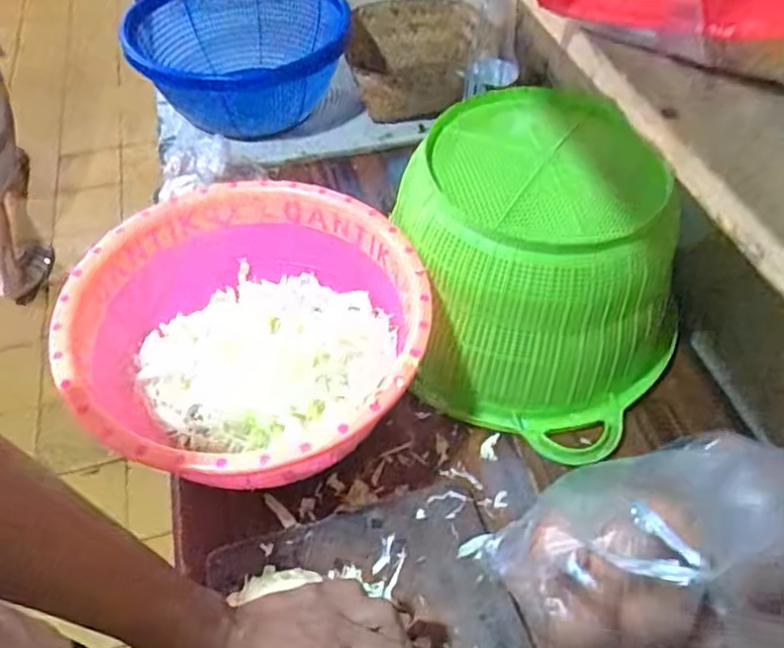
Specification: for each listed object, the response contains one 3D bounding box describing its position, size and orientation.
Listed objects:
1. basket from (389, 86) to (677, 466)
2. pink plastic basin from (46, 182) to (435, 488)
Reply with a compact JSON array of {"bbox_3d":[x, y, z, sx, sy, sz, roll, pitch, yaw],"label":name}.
[{"bbox_3d":[0.148,-0.056,0.643,0.280,0.198,0.274,24,56,19],"label":"basket"},{"bbox_3d":[-0.128,0.024,0.608,0.310,0.148,0.305,0,52,1],"label":"pink plastic basin"}]

